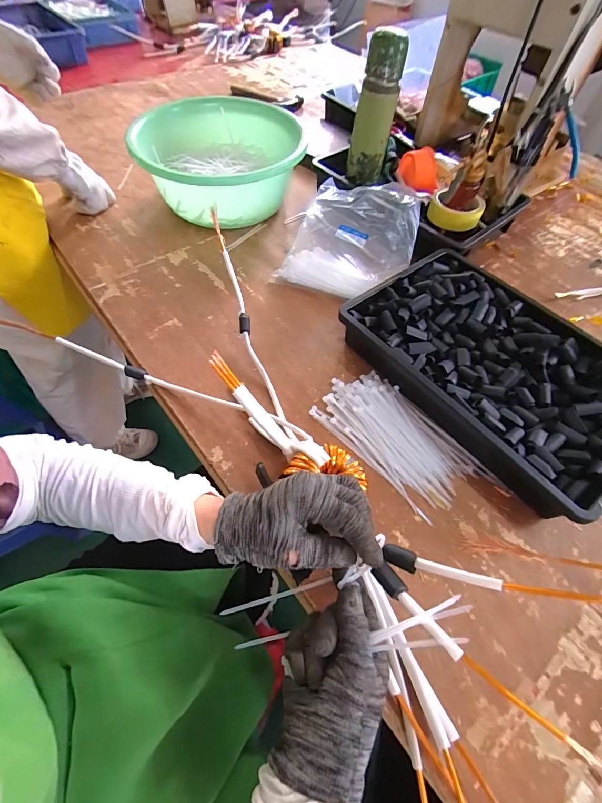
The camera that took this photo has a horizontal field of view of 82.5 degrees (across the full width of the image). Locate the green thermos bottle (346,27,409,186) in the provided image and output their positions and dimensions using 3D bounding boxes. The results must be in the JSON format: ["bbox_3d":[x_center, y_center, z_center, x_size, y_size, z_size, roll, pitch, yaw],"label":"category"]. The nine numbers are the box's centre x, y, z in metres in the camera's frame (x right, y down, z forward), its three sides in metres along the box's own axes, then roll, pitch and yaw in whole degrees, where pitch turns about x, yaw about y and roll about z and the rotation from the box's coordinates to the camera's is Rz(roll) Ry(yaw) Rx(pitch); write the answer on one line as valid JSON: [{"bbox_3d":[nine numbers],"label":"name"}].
[{"bbox_3d":[0.128,-0.505,0.605,0.069,0.190,0.063,9,58,3],"label":"green thermos bottle"}]

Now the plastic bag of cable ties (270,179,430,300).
[{"bbox_3d":[0.091,-0.283,0.598,0.199,0.087,0.223,22,60,11],"label":"plastic bag of cable ties"}]

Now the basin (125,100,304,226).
[{"bbox_3d":[-0.149,-0.440,0.658,0.299,0.120,0.329,-7,59,-7],"label":"basin"}]

